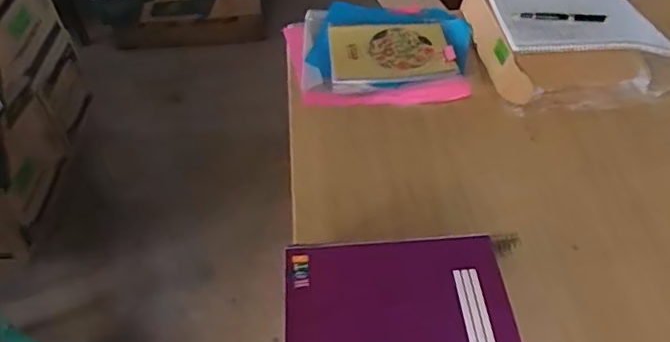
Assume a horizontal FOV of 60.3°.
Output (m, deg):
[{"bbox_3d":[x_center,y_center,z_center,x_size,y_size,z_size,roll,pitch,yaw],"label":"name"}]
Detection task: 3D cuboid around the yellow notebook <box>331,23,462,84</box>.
[{"bbox_3d":[0.097,-0.221,1.034,0.207,0.015,0.153,-4,46,0],"label":"yellow notebook"}]

